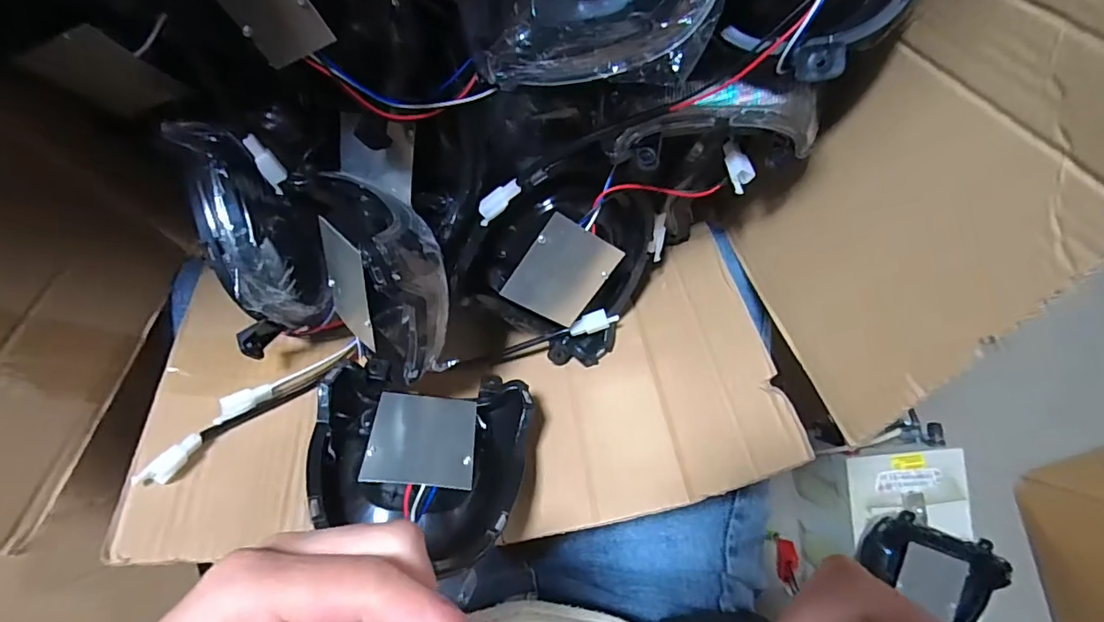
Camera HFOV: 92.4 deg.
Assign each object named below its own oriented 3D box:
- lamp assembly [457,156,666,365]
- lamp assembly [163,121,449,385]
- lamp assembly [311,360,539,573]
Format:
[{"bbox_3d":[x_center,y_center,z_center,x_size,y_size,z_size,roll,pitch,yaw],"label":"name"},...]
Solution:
[{"bbox_3d":[0.007,-0.044,0.396,0.148,0.075,0.148,-7,124,-10],"label":"lamp assembly"},{"bbox_3d":[-0.157,-0.031,0.323,0.195,0.111,0.131,20,87,-1],"label":"lamp assembly"},{"bbox_3d":[-0.084,0.088,0.342,0.136,0.121,0.060,14,123,-5],"label":"lamp assembly"}]

